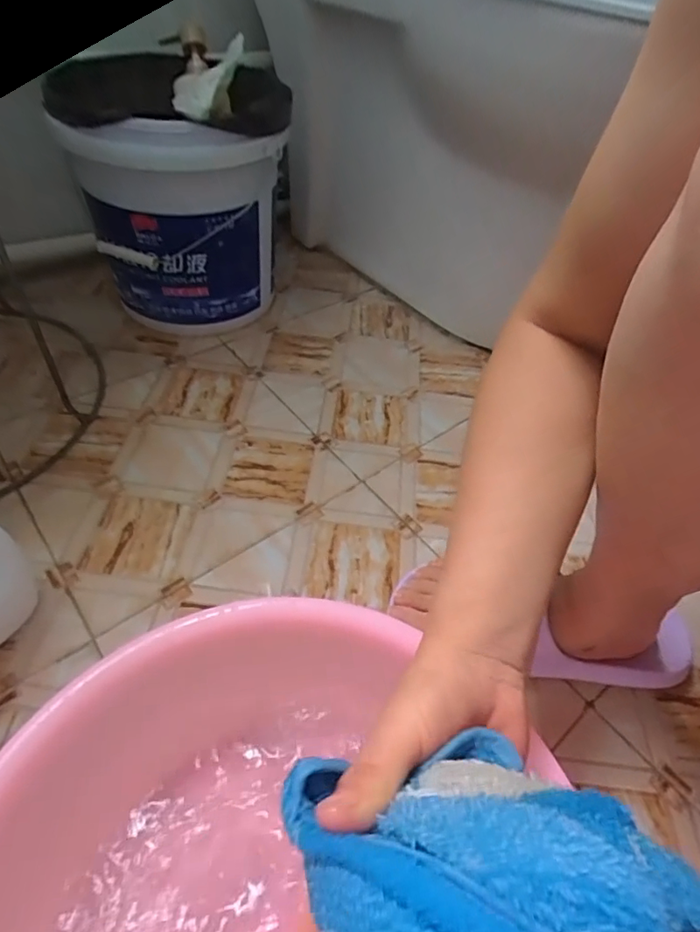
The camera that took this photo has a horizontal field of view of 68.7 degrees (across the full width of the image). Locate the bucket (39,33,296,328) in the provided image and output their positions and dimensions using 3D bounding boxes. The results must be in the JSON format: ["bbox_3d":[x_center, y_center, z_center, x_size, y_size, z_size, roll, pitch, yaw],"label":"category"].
[{"bbox_3d":[-0.209,-0.340,0.673,0.250,0.284,0.245,4,48,-4],"label":"bucket"}]

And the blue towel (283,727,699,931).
[{"bbox_3d":[0.041,0.135,0.162,0.105,0.059,0.125,-34,60,-31],"label":"blue towel"}]

